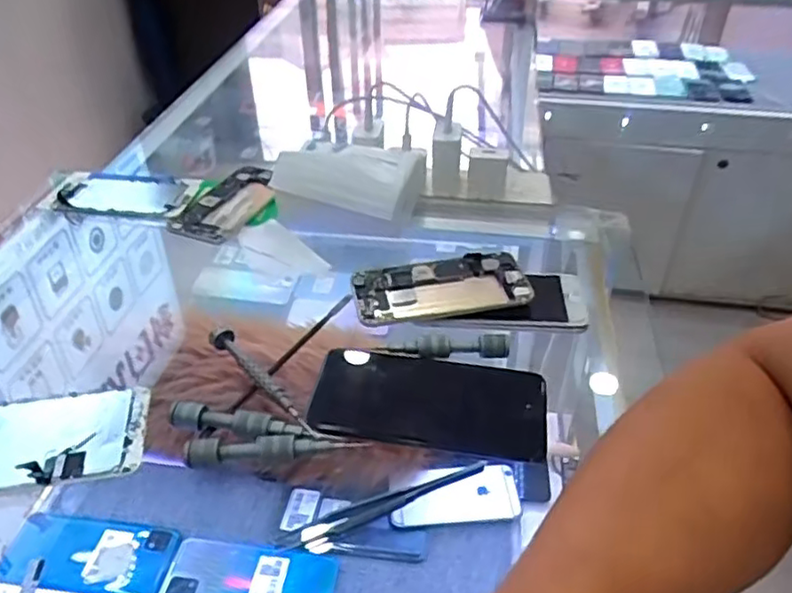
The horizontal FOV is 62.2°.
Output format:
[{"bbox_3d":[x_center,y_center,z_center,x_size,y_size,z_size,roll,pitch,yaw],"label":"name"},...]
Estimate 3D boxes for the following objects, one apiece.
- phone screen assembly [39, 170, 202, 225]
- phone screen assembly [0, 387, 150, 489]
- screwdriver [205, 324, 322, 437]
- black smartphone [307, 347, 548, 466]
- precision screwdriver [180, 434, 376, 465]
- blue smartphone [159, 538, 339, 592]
[{"bbox_3d":[-0.277,-0.104,0.666,0.161,0.010,0.078,11,43,15],"label":"phone screen assembly"},{"bbox_3d":[-0.239,0.090,0.417,0.152,0.013,0.076,-5,39,-8],"label":"phone screen assembly"},{"bbox_3d":[-0.093,0.056,0.451,0.014,0.012,0.127,-28,47,-32],"label":"screwdriver"},{"bbox_3d":[0.024,0.069,0.444,0.151,0.015,0.076,13,46,1],"label":"black smartphone"},{"bbox_3d":[-0.074,0.091,0.407,0.110,0.016,0.015,-3,39,-6],"label":"precision screwdriver"},{"bbox_3d":[-0.139,0.273,0.630,0.159,0.012,0.072,7,39,7],"label":"blue smartphone"}]

